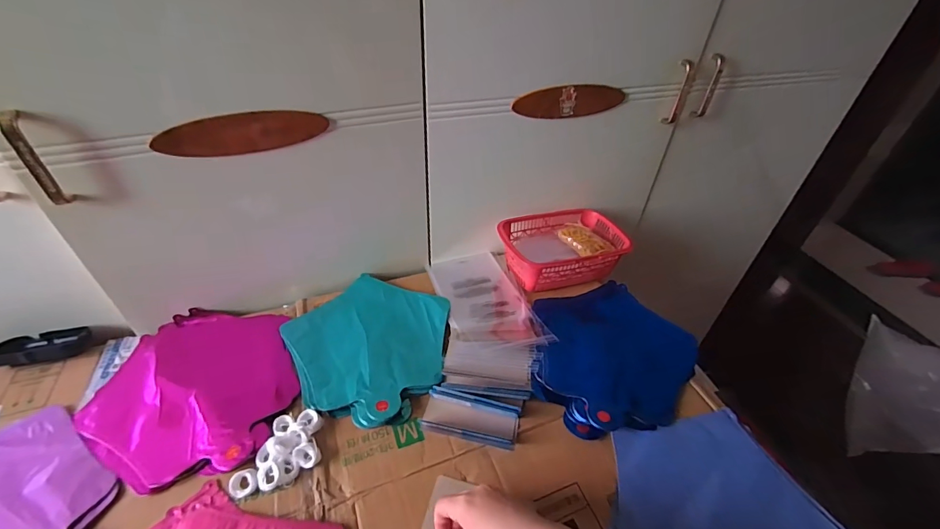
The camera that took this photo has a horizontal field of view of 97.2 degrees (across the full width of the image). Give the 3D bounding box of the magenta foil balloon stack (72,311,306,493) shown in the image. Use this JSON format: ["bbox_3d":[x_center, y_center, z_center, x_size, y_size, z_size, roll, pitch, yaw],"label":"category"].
[{"bbox_3d":[-0.355,0.155,0.542,0.227,0.020,0.261,-15,45,-20],"label":"magenta foil balloon stack"}]

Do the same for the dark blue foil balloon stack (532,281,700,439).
[{"bbox_3d":[0.205,0.123,0.606,0.248,0.023,0.234,-9,43,-13],"label":"dark blue foil balloon stack"}]

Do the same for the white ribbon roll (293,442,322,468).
[{"bbox_3d":[-0.186,0.218,0.474,0.028,0.016,0.025,34,50,30],"label":"white ribbon roll"}]

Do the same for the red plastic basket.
[{"bbox_3d":[0.160,-0.033,0.736,0.215,0.064,0.153,-10,43,-15],"label":"red plastic basket"}]

